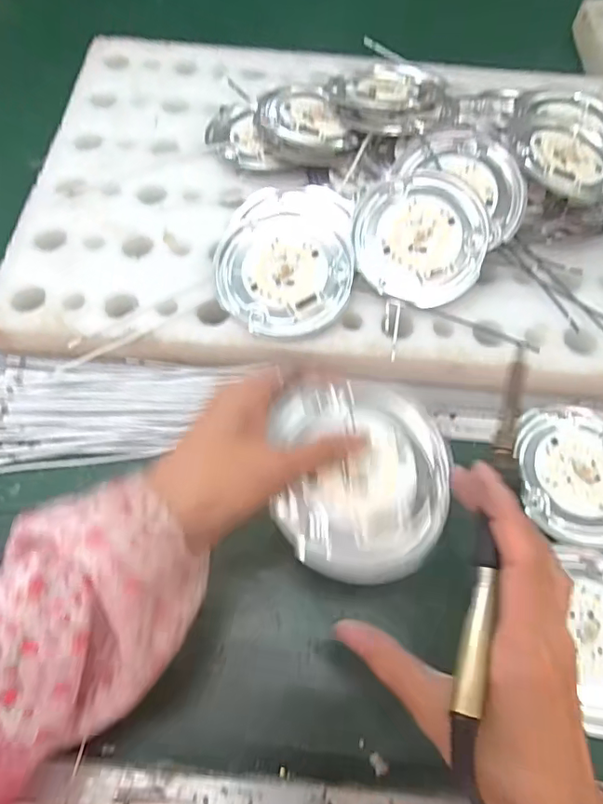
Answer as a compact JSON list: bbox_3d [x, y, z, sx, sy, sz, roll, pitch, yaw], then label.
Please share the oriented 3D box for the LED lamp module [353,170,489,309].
[{"bbox_3d":[0.091,-0.126,0.411,0.099,0.019,0.100,12,86,5],"label":"LED lamp module"}]

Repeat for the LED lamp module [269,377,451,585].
[{"bbox_3d":[0.034,0.039,0.283,0.093,0.013,0.106,0,63,-2],"label":"LED lamp module"}]

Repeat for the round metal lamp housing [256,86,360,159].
[{"bbox_3d":[0.003,-0.237,0.460,0.071,0.030,0.074,1,63,-2],"label":"round metal lamp housing"}]

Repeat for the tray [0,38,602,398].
[{"bbox_3d":[0.139,-0.178,0.462,0.727,0.050,0.403,4,63,-1],"label":"tray"}]

